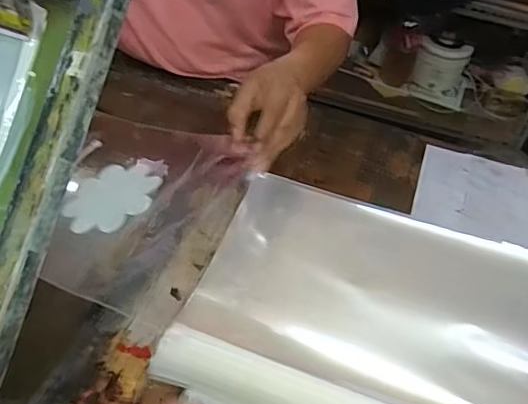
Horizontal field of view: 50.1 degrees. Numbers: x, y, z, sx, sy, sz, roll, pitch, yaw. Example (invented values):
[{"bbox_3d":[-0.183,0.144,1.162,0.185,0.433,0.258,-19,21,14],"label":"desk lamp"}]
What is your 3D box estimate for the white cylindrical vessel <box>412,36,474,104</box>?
[{"bbox_3d":[0.540,-0.416,1.725,0.147,0.151,0.147,4,47,-4],"label":"white cylindrical vessel"}]

